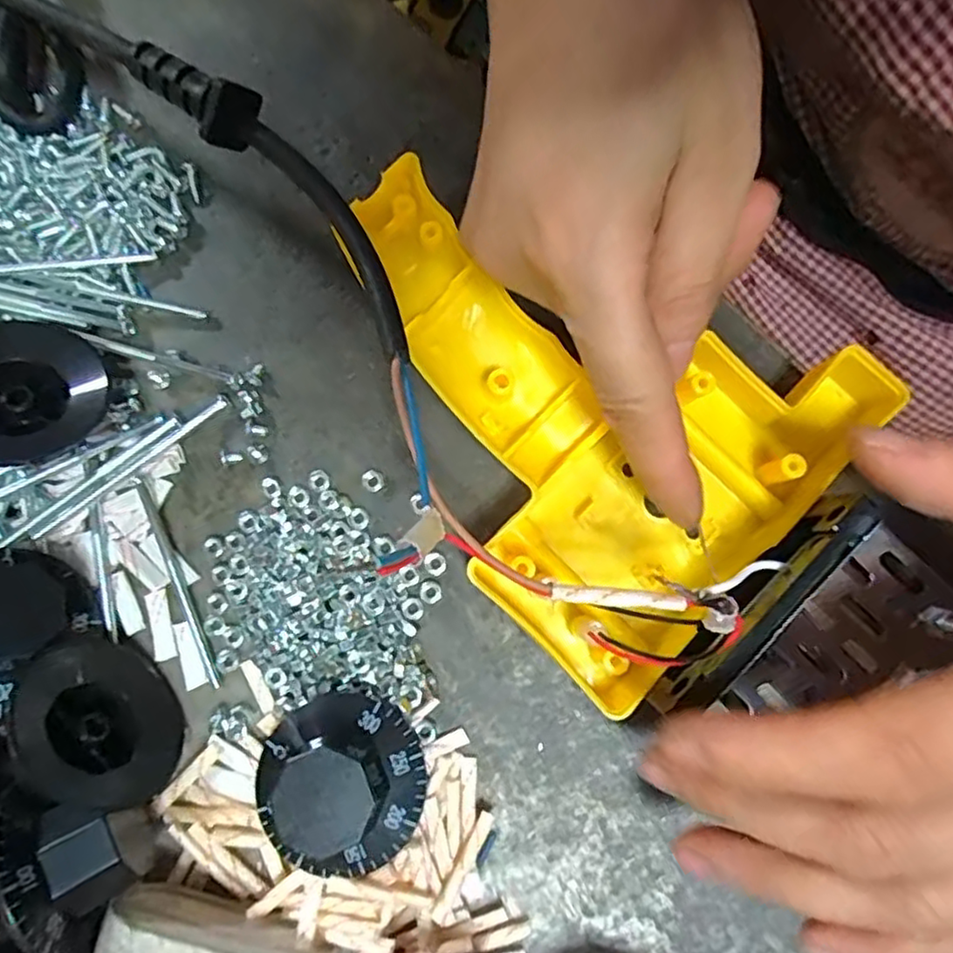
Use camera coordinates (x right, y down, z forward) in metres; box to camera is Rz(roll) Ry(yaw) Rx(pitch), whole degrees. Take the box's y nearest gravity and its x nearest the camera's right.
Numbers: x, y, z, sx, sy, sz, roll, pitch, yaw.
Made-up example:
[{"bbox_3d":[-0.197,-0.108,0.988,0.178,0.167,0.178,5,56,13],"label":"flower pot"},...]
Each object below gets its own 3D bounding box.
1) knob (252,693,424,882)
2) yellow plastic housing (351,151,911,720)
[{"bbox_3d":[-0.038,0.083,0.185,0.047,0.029,0.042,21,81,6],"label":"knob"},{"bbox_3d":[0.027,-0.027,0.200,0.153,0.035,0.122,42,83,8],"label":"yellow plastic housing"}]

